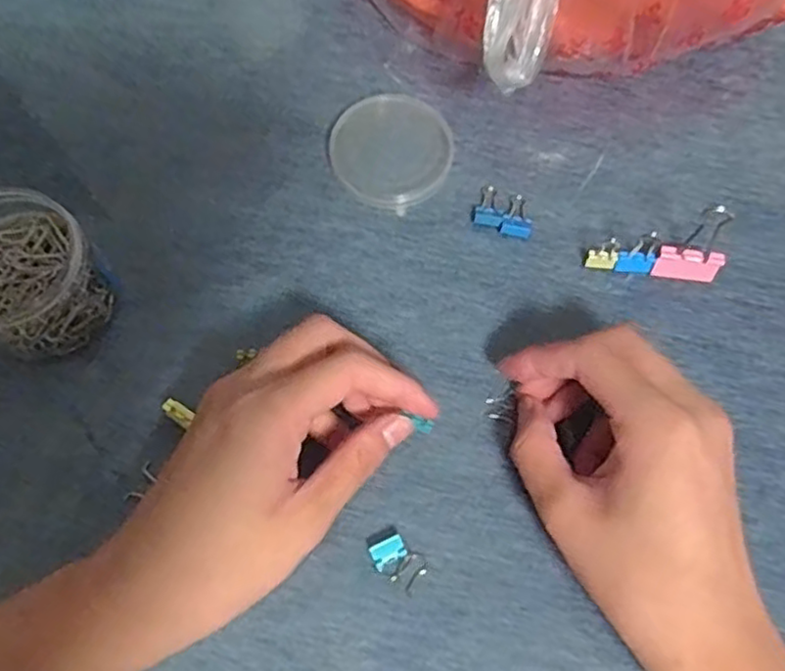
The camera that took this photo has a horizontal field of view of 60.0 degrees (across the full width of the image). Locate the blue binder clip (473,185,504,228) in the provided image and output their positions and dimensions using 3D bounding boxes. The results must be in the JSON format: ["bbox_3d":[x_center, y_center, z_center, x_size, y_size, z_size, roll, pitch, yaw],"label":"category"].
[{"bbox_3d":[0.054,-0.071,0.373,0.016,0.004,0.025,17,70,6],"label":"blue binder clip"}]

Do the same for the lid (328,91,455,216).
[{"bbox_3d":[0.000,-0.106,0.384,0.067,0.009,0.067,0,69,0],"label":"lid"}]

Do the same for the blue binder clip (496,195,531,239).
[{"bbox_3d":[0.070,-0.065,0.371,0.017,0.004,0.026,21,70,7],"label":"blue binder clip"}]

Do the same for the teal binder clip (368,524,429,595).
[{"bbox_3d":[0.002,0.101,0.307,0.029,0.006,0.018,41,74,14],"label":"teal binder clip"}]

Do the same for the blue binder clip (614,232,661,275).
[{"bbox_3d":[0.128,-0.042,0.352,0.019,0.029,0.008,5,69,1],"label":"blue binder clip"}]

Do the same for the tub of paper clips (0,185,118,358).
[{"bbox_3d":[-0.177,-0.028,0.329,0.065,0.052,0.067,0,69,0],"label":"tub of paper clips"}]

